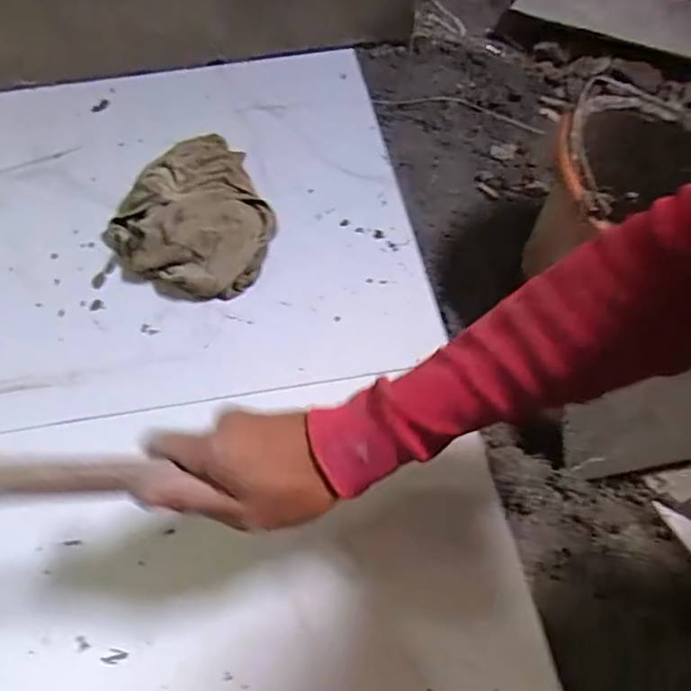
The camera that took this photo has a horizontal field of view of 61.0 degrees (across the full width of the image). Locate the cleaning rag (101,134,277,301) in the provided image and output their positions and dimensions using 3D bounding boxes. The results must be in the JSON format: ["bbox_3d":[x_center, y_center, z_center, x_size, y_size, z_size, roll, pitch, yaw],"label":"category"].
[{"bbox_3d":[-0.171,-0.142,0.631,0.165,0.051,0.220,-23,56,-13],"label":"cleaning rag"}]

